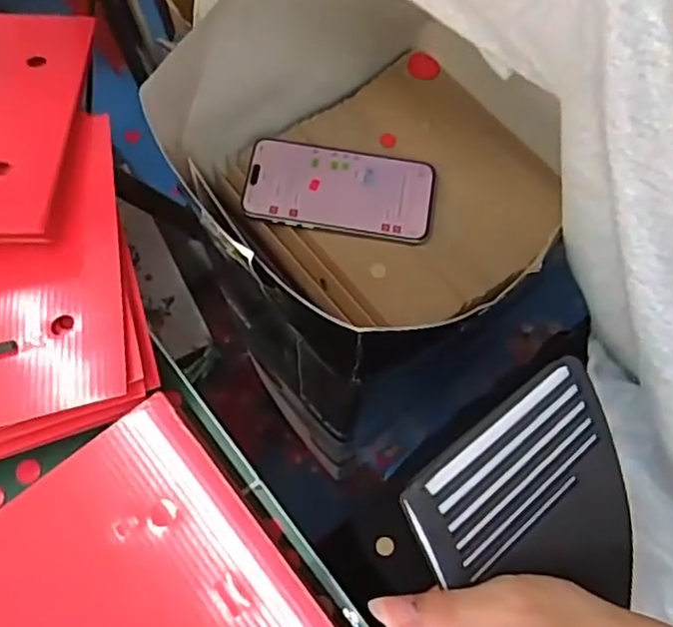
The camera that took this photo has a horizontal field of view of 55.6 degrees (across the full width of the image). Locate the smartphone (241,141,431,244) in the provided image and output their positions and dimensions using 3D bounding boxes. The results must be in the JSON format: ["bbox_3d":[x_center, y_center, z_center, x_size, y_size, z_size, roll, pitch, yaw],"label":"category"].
[{"bbox_3d":[0.003,-0.106,0.549,0.158,0.016,0.078,9,71,4],"label":"smartphone"}]

